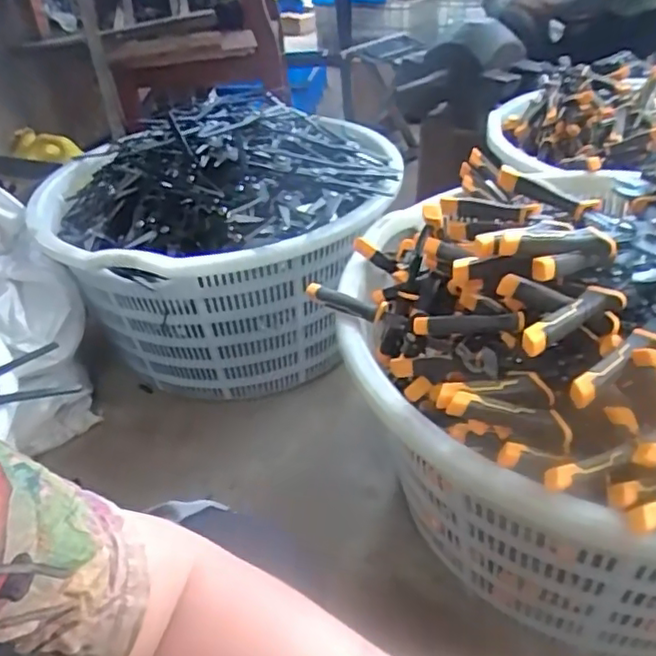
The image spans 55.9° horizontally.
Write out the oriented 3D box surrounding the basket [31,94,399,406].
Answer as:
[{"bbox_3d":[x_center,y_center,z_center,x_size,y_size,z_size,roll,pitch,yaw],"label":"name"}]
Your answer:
[{"bbox_3d":[-0.176,-0.165,1.109,0.601,0.359,0.522,-14,37,-12],"label":"basket"}]

